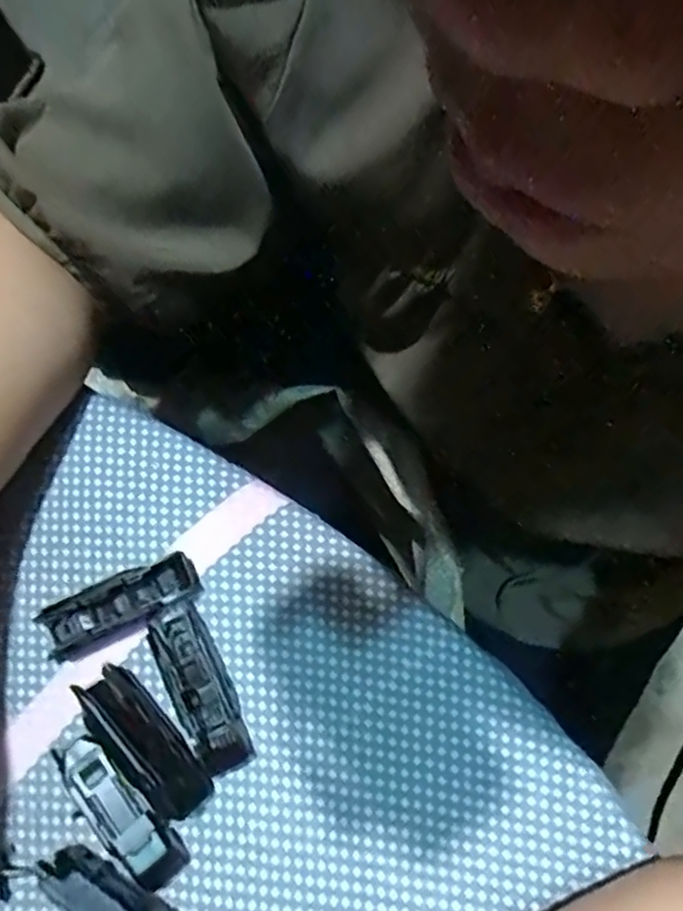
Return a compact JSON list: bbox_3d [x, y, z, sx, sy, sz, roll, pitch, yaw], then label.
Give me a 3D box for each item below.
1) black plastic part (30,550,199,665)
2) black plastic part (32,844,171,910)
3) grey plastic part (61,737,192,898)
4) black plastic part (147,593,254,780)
[{"bbox_3d":[-0.095,0.062,0.269,0.066,0.013,0.021,-27,77,-5],"label":"black plastic part"},{"bbox_3d":[-0.084,0.170,0.236,0.064,0.025,0.012,32,79,8],"label":"black plastic part"},{"bbox_3d":[-0.086,0.140,0.248,0.062,0.014,0.021,43,81,10],"label":"grey plastic part"},{"bbox_3d":[-0.059,0.094,0.259,0.022,0.013,0.070,-27,77,-6],"label":"black plastic part"}]

